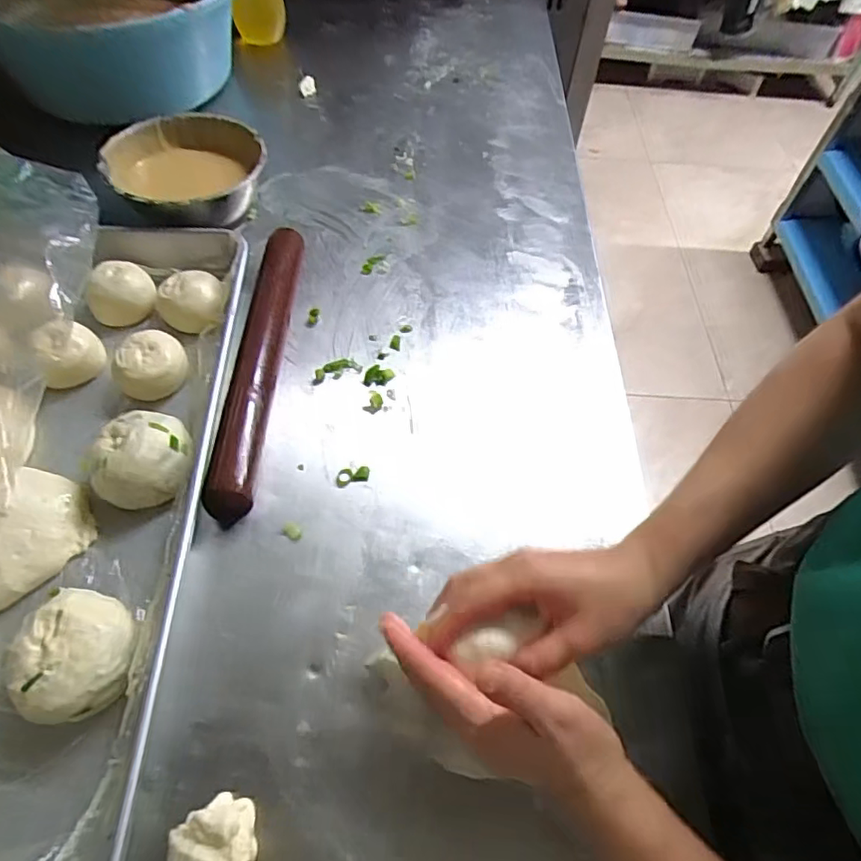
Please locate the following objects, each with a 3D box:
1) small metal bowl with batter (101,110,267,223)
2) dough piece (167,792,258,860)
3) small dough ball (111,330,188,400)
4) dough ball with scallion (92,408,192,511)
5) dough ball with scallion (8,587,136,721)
[{"bbox_3d":[-0.270,-0.285,0.659,0.163,0.065,0.168,2,56,-3],"label":"small metal bowl with batter"},{"bbox_3d":[-0.126,0.250,0.337,0.048,0.028,0.062,-11,57,-11],"label":"dough piece"},{"bbox_3d":[-0.251,-0.059,0.519,0.061,0.032,0.054,-27,62,-20],"label":"small dough ball"},{"bbox_3d":[-0.227,0.022,0.462,0.065,0.049,0.065,2,56,-3],"label":"dough ball with scallion"},{"bbox_3d":[-0.229,0.147,0.379,0.069,0.052,0.080,8,56,1],"label":"dough ball with scallion"}]

